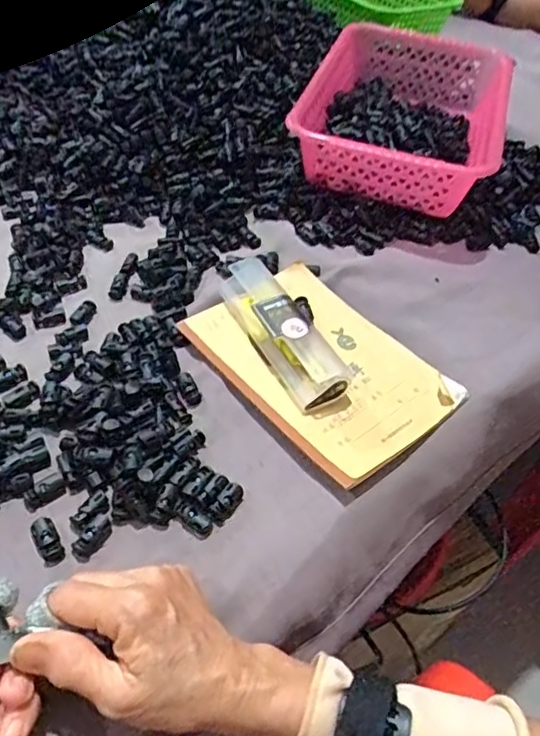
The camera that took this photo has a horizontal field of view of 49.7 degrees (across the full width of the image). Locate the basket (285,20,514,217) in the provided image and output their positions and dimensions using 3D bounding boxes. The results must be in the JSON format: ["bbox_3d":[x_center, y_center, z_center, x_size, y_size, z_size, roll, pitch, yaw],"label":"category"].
[{"bbox_3d":[0.154,-0.289,0.686,0.212,0.097,0.298,17,50,9],"label":"basket"}]

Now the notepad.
[{"bbox_3d":[0.040,-0.006,0.495,0.143,0.017,0.209,-31,59,-28],"label":"notepad"}]

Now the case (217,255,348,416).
[{"bbox_3d":[0.008,-0.033,0.493,0.042,0.033,0.153,-18,53,-24],"label":"case"}]

